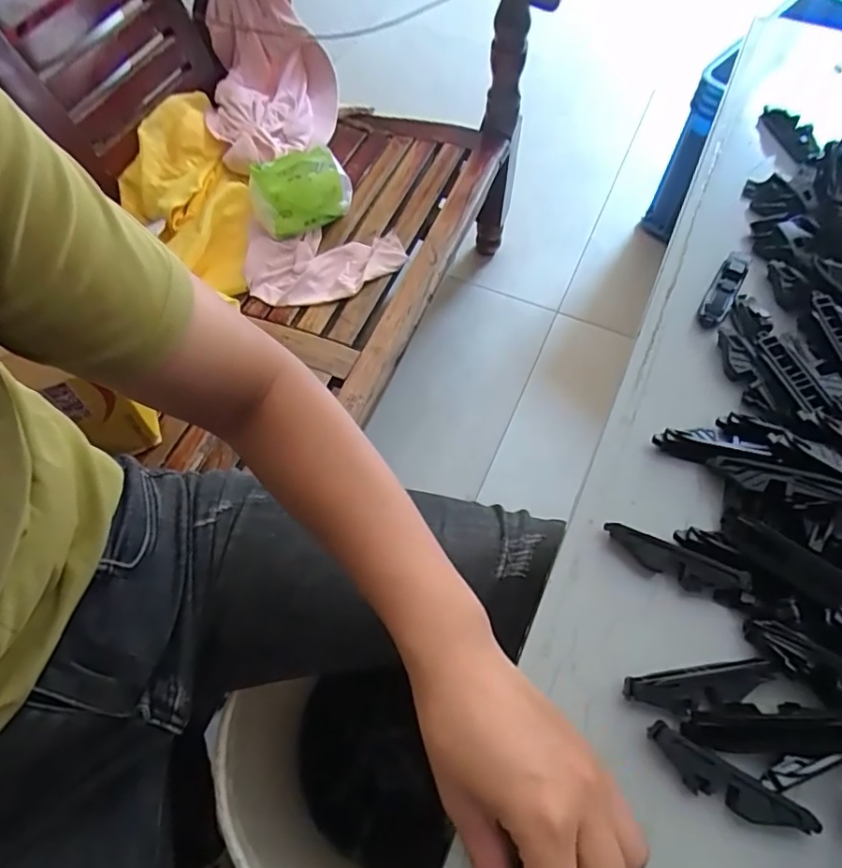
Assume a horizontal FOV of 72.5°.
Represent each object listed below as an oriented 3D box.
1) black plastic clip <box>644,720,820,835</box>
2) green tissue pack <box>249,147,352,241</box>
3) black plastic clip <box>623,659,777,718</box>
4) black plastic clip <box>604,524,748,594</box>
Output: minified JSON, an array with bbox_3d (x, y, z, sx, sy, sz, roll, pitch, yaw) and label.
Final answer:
[{"bbox_3d":[0.150,0.173,0.280,0.079,0.014,0.019,30,66,15],"label":"black plastic clip"},{"bbox_3d":[-0.169,-0.345,0.808,0.142,0.072,0.102,-15,63,-7],"label":"green tissue pack"},{"bbox_3d":[0.146,0.135,0.303,0.072,0.019,0.021,-7,62,-3],"label":"black plastic clip"},{"bbox_3d":[0.146,0.075,0.334,0.078,0.025,0.016,23,65,12],"label":"black plastic clip"}]

